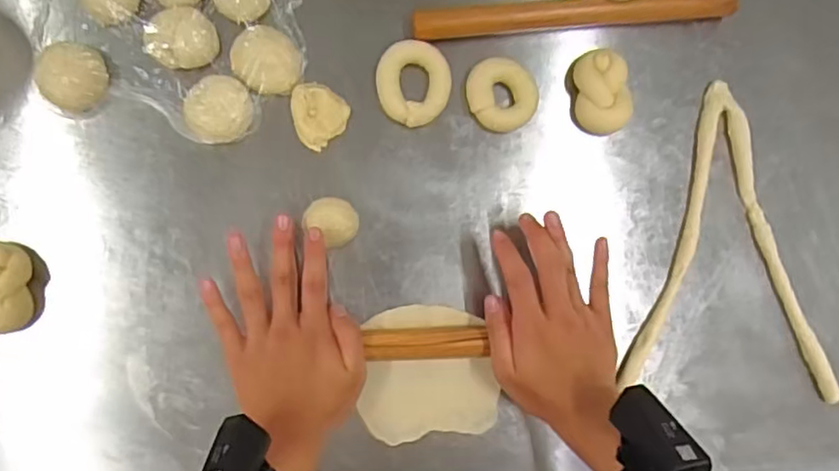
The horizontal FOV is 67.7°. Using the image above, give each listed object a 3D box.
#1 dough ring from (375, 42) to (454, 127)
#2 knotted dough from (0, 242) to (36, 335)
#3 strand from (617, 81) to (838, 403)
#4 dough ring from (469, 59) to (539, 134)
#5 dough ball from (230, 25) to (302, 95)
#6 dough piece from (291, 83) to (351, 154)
[{"bbox_3d":[-0.005,-0.136,0.559,0.064,0.012,0.075,-2,89,-5],"label":"dough ring"},{"bbox_3d":[-0.343,0.043,0.511,0.041,0.031,0.070,-2,89,-5],"label":"knotted dough"},{"bbox_3d":[0.289,0.003,0.582,0.202,0.014,0.280,2,89,-5],"label":"strand"},{"bbox_3d":[0.075,-0.128,0.567,0.065,0.013,0.064,0,89,-5],"label":"dough ring"},{"bbox_3d":[-0.131,-0.150,0.541,0.055,0.028,0.055,0,89,-5],"label":"dough ball"},{"bbox_3d":[-0.091,-0.108,0.550,0.052,0.011,0.049,0,89,-5],"label":"dough piece"}]

